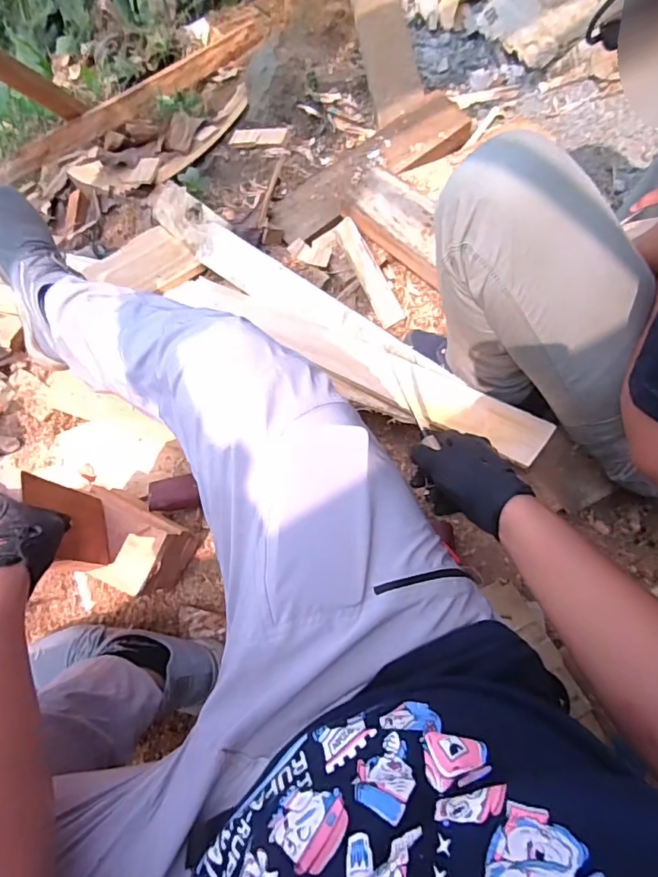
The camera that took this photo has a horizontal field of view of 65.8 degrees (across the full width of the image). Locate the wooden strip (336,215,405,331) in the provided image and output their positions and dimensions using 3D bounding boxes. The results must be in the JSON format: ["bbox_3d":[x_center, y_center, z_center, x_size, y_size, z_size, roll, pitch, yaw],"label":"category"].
[{"bbox_3d":[0.078,-0.326,0.993,0.047,0.014,0.228,-27,87,30],"label":"wooden strip"}]

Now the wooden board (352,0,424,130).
[{"bbox_3d":[0.132,-1.034,1.285,0.125,0.034,0.582,-14,73,20],"label":"wooden board"}]

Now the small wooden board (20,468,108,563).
[{"bbox_3d":[-0.303,0.100,0.598,0.009,0.162,0.089,-13,73,1],"label":"small wooden board"}]

